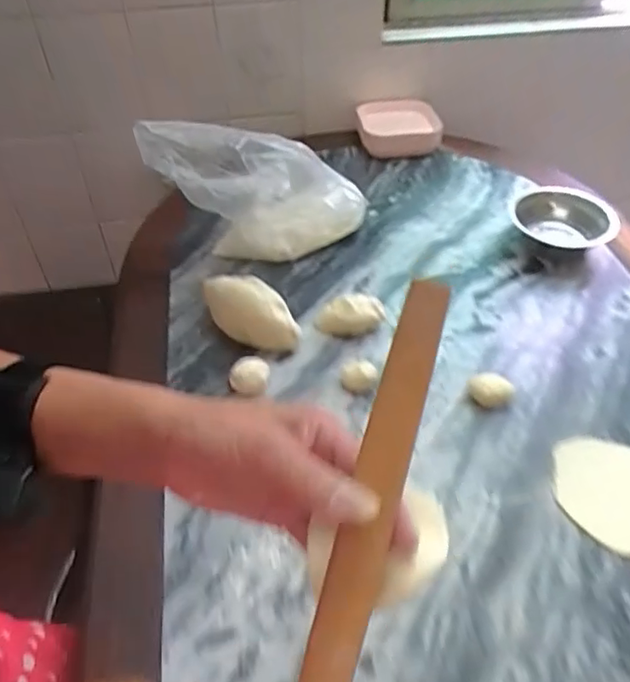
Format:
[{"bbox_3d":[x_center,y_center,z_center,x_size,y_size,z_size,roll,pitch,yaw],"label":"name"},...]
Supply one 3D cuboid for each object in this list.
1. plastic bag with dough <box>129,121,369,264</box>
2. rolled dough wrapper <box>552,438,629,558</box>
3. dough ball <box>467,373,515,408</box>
[{"bbox_3d":[-0.079,-0.221,0.867,0.314,0.221,0.135,-9,46,-8],"label":"plastic bag with dough"},{"bbox_3d":[0.318,0.160,0.608,0.129,0.007,0.123,-1,51,1],"label":"rolled dough wrapper"},{"bbox_3d":[0.215,0.058,0.706,0.050,0.023,0.044,-28,51,-24],"label":"dough ball"}]

